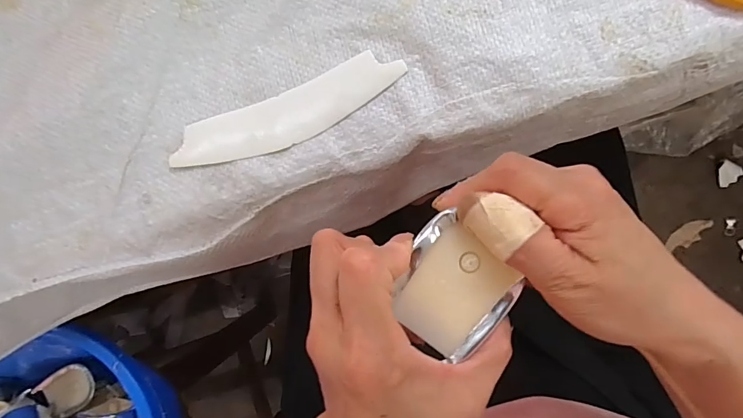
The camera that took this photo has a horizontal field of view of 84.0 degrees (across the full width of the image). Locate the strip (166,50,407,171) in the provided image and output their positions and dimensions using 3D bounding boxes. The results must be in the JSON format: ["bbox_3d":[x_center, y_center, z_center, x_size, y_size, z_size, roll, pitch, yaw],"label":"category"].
[{"bbox_3d":[-0.054,-0.059,0.260,0.152,0.004,0.036,-21,83,6],"label":"strip"}]

